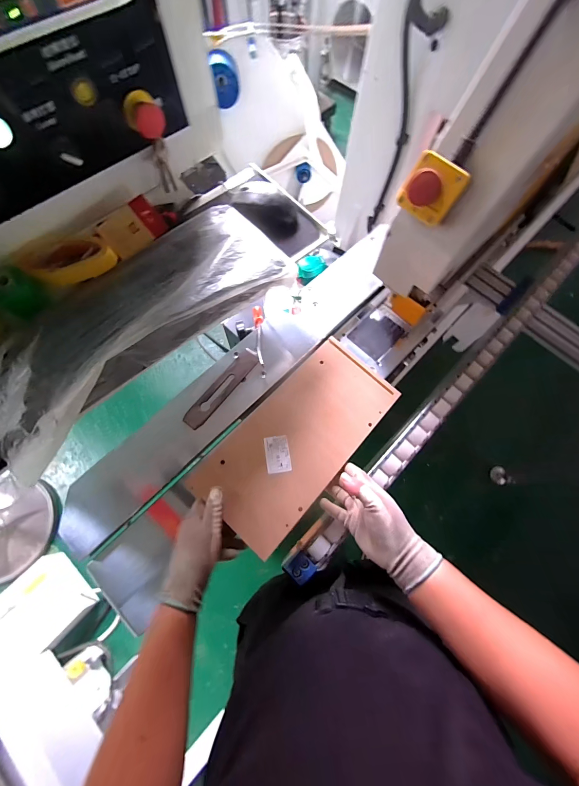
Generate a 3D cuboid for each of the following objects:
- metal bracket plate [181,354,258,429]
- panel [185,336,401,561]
[{"bbox_3d":[-0.126,-0.010,0.567,0.038,0.009,0.173,39,74,6],"label":"metal bracket plate"},{"bbox_3d":[0.024,0.066,0.523,0.172,0.022,0.364,40,70,12],"label":"panel"}]

